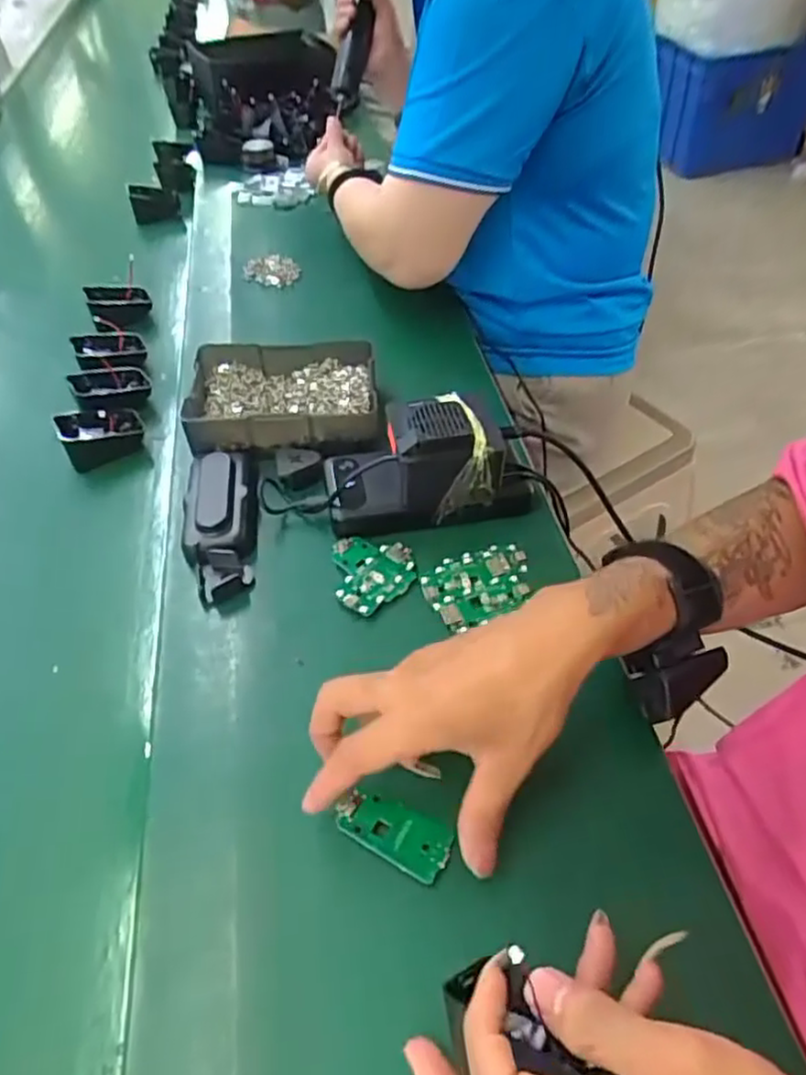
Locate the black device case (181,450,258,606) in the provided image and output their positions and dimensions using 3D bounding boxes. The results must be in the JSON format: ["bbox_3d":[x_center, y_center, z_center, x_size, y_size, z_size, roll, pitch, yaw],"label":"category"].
[{"bbox_3d":[-0.138,-0.014,0.519,0.053,0.034,0.146,-9,48,-3],"label":"black device case"}]

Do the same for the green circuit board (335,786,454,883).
[{"bbox_3d":[-0.005,0.157,0.368,0.062,0.008,0.031,21,53,18],"label":"green circuit board"}]

